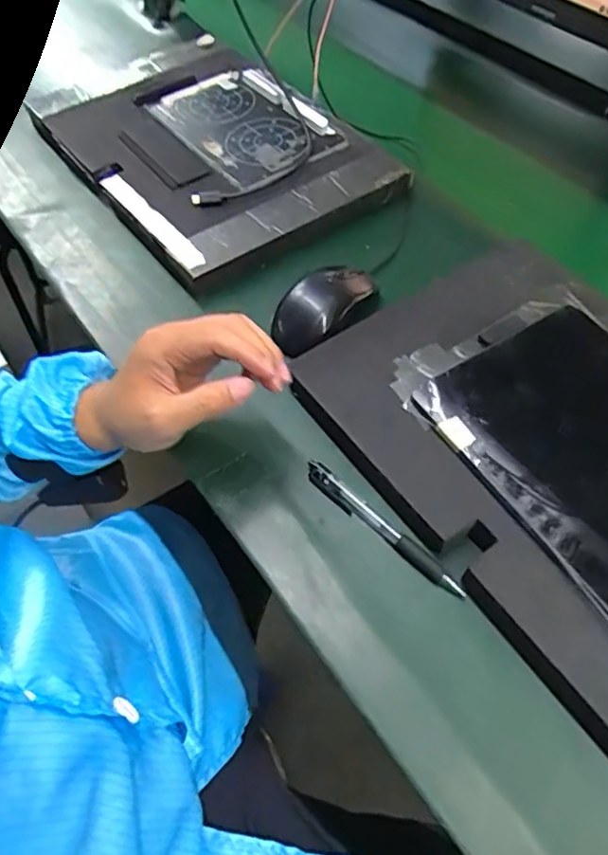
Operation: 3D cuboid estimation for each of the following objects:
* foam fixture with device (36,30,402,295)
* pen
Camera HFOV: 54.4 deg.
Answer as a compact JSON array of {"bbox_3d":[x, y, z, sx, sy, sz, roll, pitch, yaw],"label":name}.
[{"bbox_3d":[-0.110,-0.308,0.650,0.254,0.047,0.382,-35,62,-21],"label":"foam fixture with device"},{"bbox_3d":[0.053,0.069,0.412,0.137,0.009,0.015,38,63,23],"label":"pen"}]

